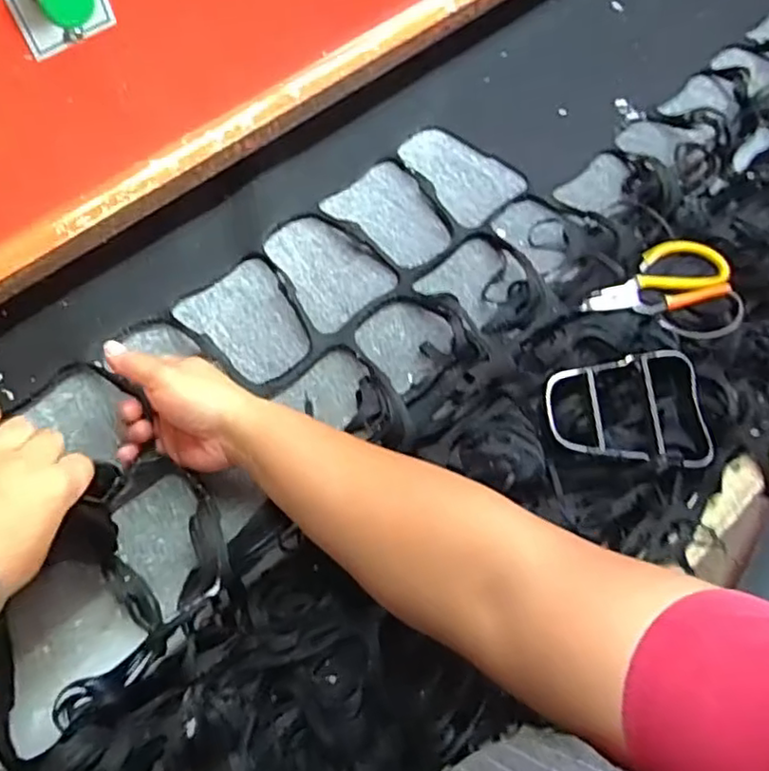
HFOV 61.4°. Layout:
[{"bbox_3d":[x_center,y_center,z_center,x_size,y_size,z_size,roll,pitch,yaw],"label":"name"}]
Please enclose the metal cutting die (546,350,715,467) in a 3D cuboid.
[{"bbox_3d":[0.201,0.019,0.539,0.130,0.014,0.103,-1,66,3],"label":"metal cutting die"}]

